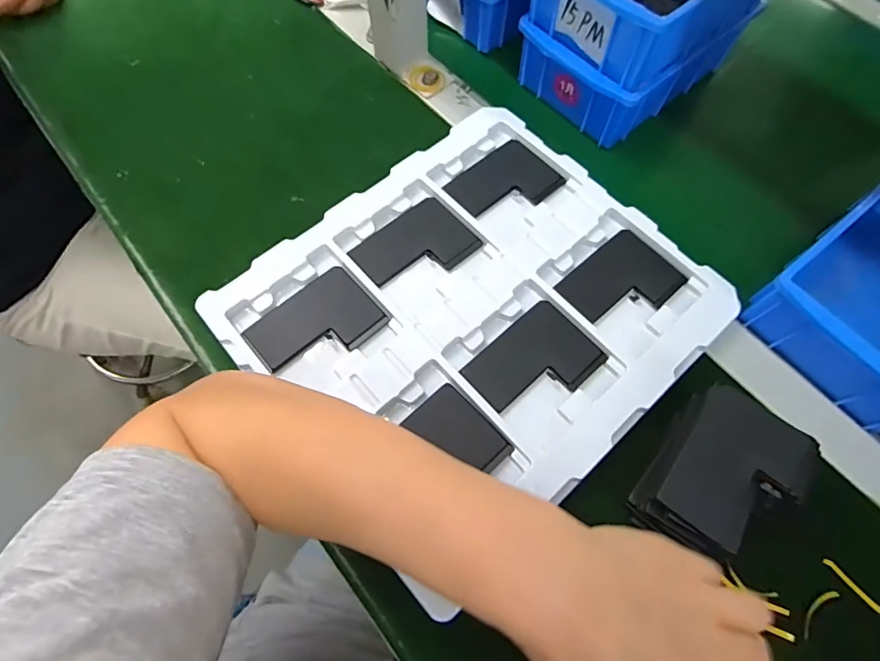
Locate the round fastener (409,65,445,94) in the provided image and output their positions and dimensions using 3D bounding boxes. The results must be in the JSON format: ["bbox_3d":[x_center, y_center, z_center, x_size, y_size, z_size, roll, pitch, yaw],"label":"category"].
[{"bbox_3d":[-0.013,-0.255,0.469,0.035,0.007,0.035,0,68,0],"label":"round fastener"}]

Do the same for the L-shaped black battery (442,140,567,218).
[{"bbox_3d":[0.058,-0.129,0.407,0.090,0.004,0.067,-40,73,-14],"label":"L-shaped black battery"}]

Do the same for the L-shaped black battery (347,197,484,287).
[{"bbox_3d":[-0.020,-0.067,0.379,0.091,0.004,0.066,-38,72,-14],"label":"L-shaped black battery"}]

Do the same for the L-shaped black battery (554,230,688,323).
[{"bbox_3d":[0.146,-0.038,0.370,0.088,0.005,0.065,-39,73,-14],"label":"L-shaped black battery"}]

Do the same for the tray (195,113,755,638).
[{"bbox_3d":[0.028,-0.021,0.356,0.308,0.013,0.278,-40,73,-14],"label":"tray"}]

